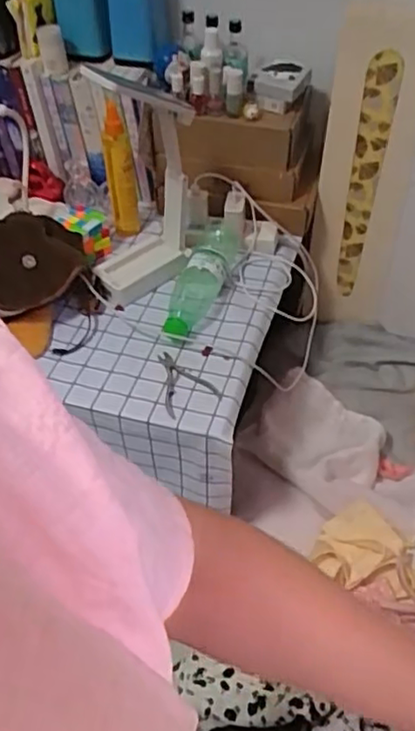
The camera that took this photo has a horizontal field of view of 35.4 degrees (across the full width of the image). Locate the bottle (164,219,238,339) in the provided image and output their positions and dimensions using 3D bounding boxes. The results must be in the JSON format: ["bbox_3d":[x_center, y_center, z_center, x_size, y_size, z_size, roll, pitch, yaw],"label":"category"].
[{"bbox_3d":[-0.009,-0.134,0.968,0.069,0.061,0.242,9,49,10],"label":"bottle"}]

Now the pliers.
[{"bbox_3d":[-0.040,0.020,0.877,0.074,0.006,0.109,-23,50,-18],"label":"pliers"}]

